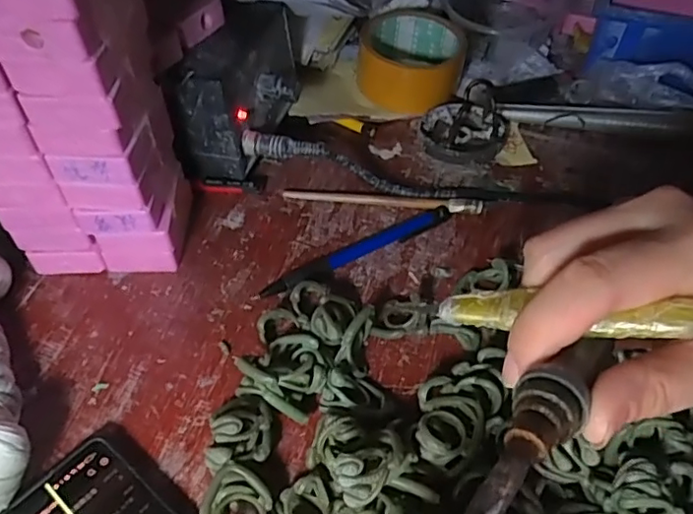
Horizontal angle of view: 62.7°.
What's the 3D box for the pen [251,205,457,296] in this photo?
[{"bbox_3d":[0.008,-0.004,0.372,0.145,0.008,0.012,-24,53,-21],"label":"pen"}]

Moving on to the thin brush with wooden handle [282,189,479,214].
[{"bbox_3d":[0.025,-0.041,0.401,0.138,0.009,0.008,6,49,4],"label":"thin brush with wooden handle"}]

